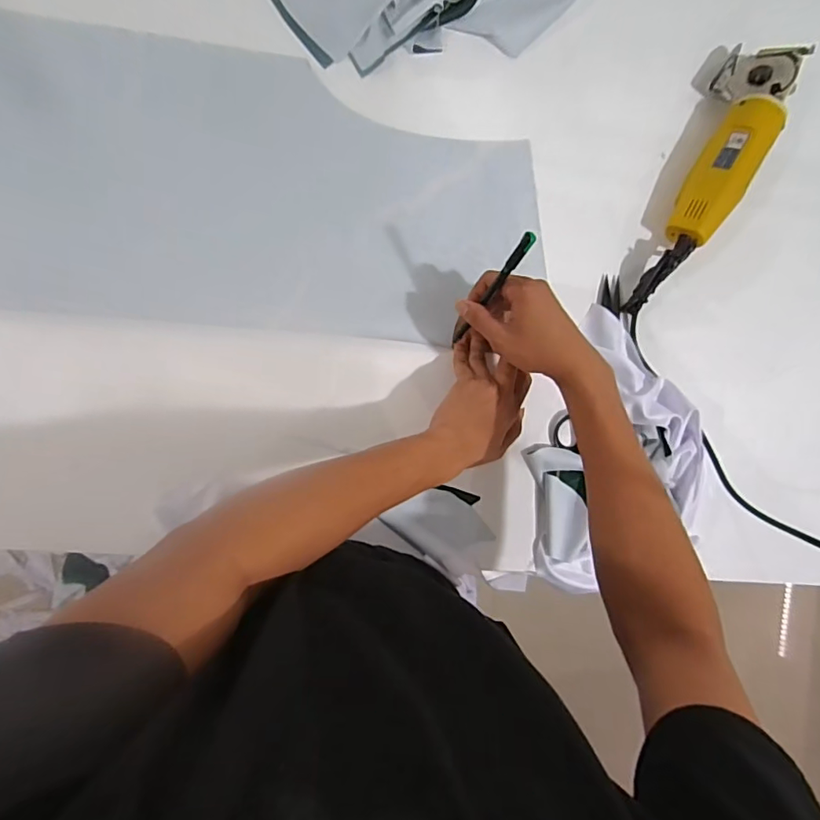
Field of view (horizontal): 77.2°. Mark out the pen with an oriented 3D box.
[{"bbox_3d":[0.077,-0.112,0.497,0.011,0.161,0.011,23,59,-9],"label":"pen"}]

